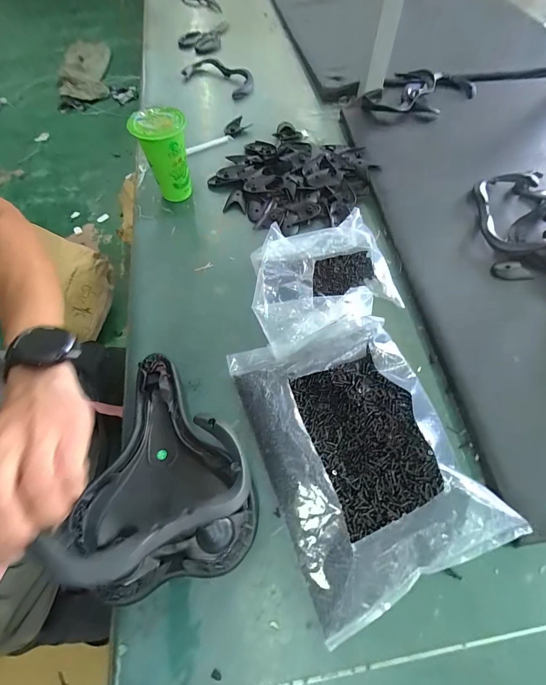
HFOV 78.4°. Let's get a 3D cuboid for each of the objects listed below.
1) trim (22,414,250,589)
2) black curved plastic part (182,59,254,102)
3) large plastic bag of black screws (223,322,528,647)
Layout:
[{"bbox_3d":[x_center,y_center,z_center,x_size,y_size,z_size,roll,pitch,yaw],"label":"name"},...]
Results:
[{"bbox_3d":[-0.092,0.138,0.283,0.088,0.038,0.173,39,35,18],"label":"trim"},{"bbox_3d":[-0.132,-0.646,0.811,0.132,0.027,0.194,-29,65,-14],"label":"black curved plastic part"},{"bbox_3d":[0.100,0.114,0.392,0.218,0.043,0.300,-18,64,-11],"label":"large plastic bag of black screws"}]

